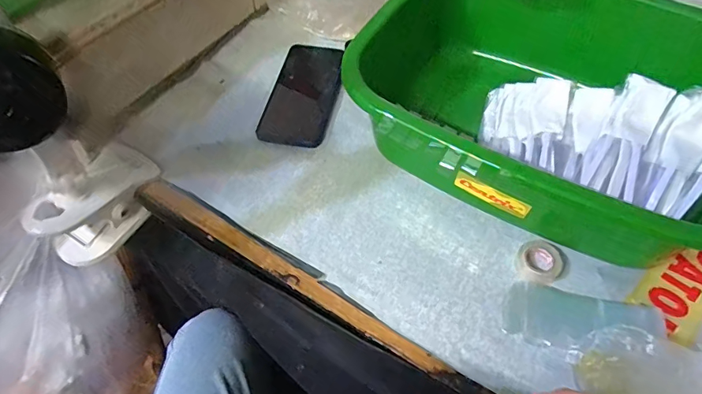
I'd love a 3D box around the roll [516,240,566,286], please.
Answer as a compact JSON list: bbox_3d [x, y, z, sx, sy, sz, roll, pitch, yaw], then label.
[{"bbox_3d":[0.184,0.063,0.438,0.042,0.012,0.040,1,54,-1],"label":"roll"}]

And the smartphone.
[{"bbox_3d":[-0.056,-0.139,0.588,0.083,0.016,0.184,11,54,7],"label":"smartphone"}]

